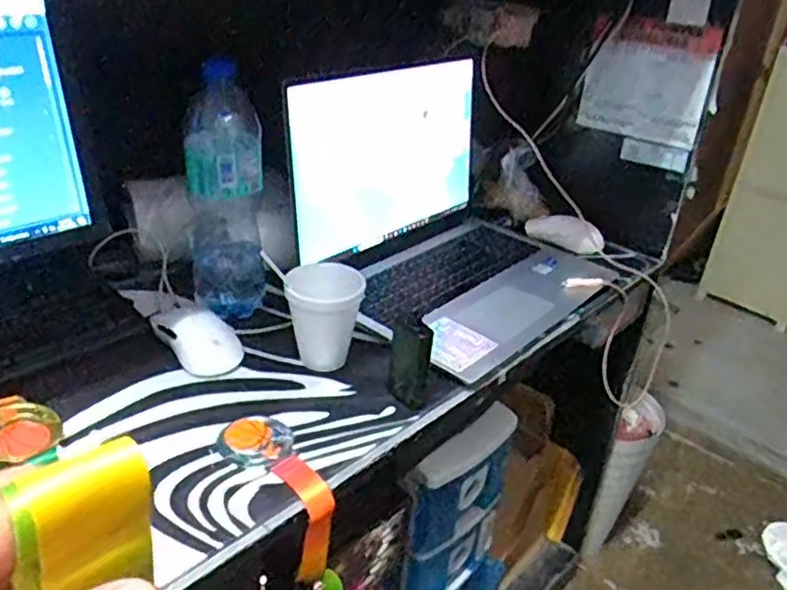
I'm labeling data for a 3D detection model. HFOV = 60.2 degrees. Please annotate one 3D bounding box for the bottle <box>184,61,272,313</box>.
[{"bbox_3d":[-0.176,-0.098,0.719,0.081,0.260,0.068,-3,30,-15],"label":"bottle"}]

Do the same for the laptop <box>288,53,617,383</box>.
[{"bbox_3d":[0.072,-0.120,0.843,0.344,0.213,0.340,29,37,36],"label":"laptop"}]

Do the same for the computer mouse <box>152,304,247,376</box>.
[{"bbox_3d":[-0.204,0.040,0.695,0.112,0.040,0.061,23,33,28],"label":"computer mouse"}]

